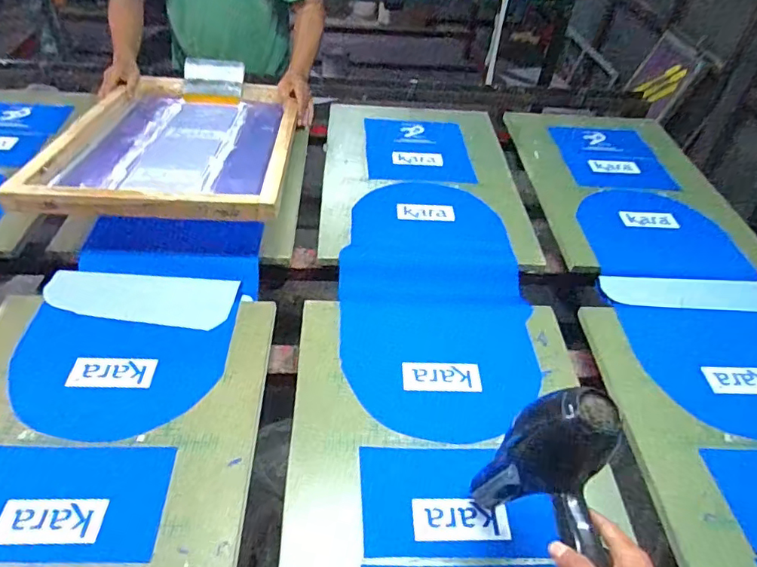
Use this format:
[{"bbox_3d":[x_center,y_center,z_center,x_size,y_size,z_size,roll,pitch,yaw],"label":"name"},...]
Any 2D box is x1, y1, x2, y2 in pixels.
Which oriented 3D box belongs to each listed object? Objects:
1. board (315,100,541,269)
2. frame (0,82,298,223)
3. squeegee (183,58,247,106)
[{"bbox_3d":[0.096,-0.270,1.203,0.434,0.021,0.640,1,45,-3],"label":"board"},{"bbox_3d":[-0.423,-0.318,1.117,0.459,0.046,0.633,1,38,-5],"label":"frame"},{"bbox_3d":[-0.435,-0.534,1.344,0.156,0.026,0.127,5,88,1],"label":"squeegee"}]

